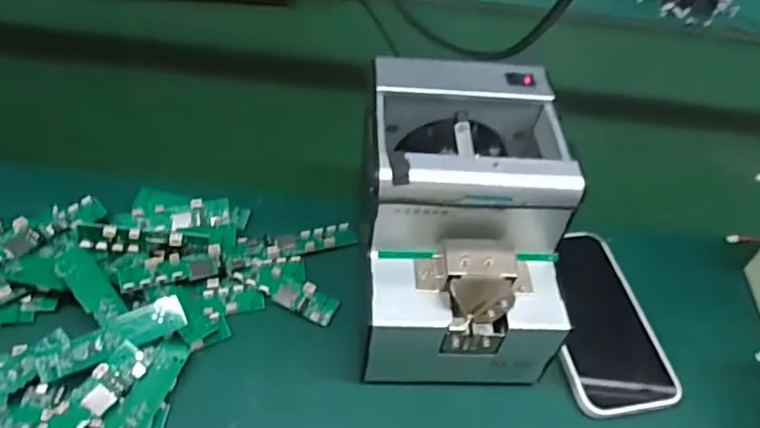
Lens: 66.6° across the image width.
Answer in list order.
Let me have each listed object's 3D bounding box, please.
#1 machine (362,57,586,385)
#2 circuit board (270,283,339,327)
[{"bbox_3d":[0.053,0.008,0.402,0.120,0.153,0.165,2,47,-5],"label":"machine"},{"bbox_3d":[-0.055,0.064,0.434,0.047,0.008,0.025,21,49,13],"label":"circuit board"}]

